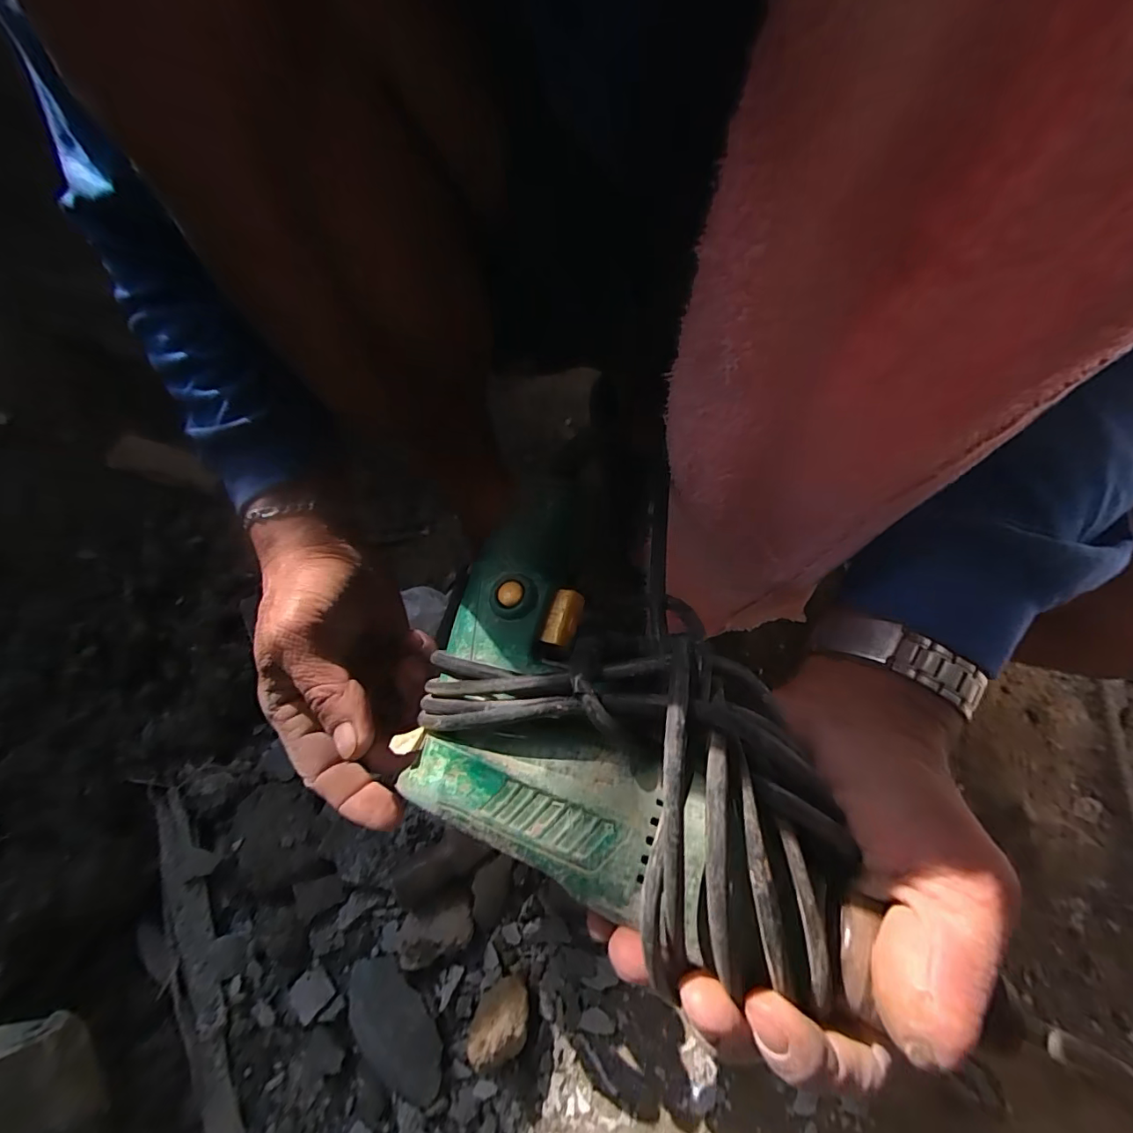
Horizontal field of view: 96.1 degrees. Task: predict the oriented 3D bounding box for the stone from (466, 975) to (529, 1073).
[{"bbox_3d":[-0.041,0.291,0.327,0.032,0.039,0.043,17,51,11],"label":"stone"}]

